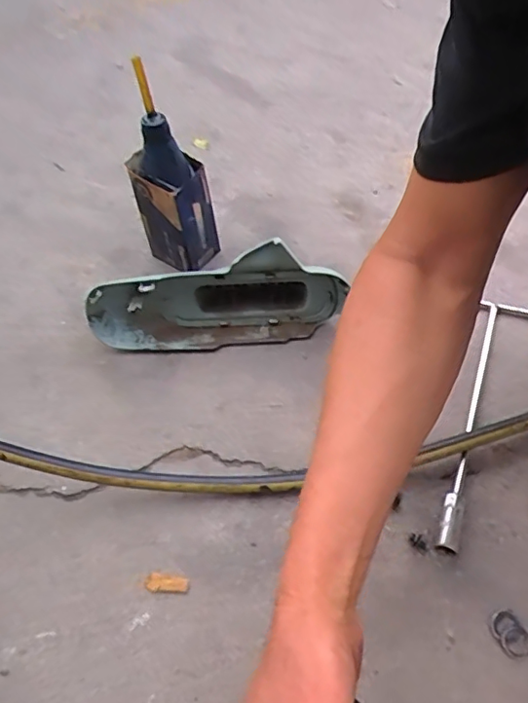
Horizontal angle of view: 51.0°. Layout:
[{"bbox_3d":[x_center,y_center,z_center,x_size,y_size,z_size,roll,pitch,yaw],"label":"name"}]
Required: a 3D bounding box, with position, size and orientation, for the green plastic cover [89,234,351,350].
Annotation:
[{"bbox_3d":[-0.056,-0.057,0.619,0.281,0.099,0.066,-9,51,-2],"label":"green plastic cover"}]

